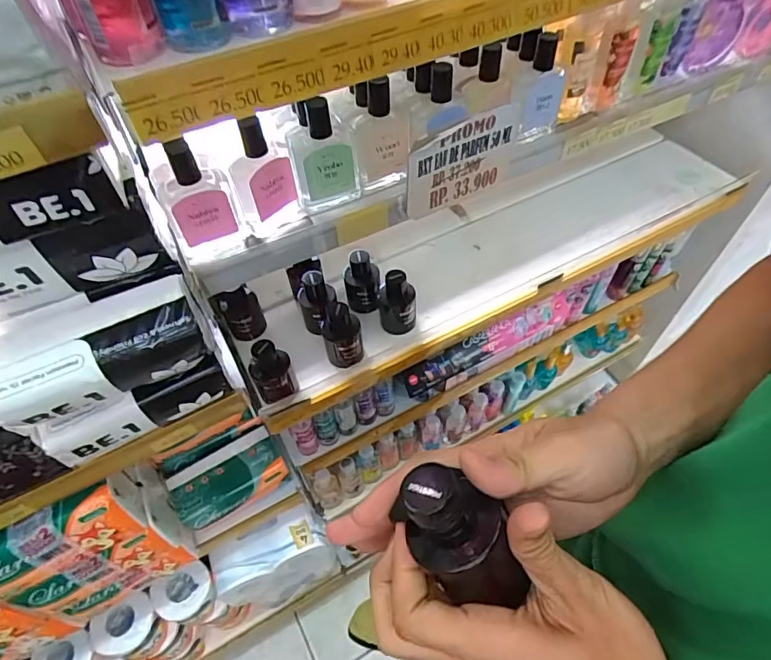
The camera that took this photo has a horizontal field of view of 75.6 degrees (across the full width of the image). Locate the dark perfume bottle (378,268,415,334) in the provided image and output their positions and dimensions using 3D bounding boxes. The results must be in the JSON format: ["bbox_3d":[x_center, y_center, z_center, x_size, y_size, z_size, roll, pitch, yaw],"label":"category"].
[{"bbox_3d":[0.016,-0.039,0.679,0.050,0.089,0.045,-1,54,1],"label":"dark perfume bottle"}]

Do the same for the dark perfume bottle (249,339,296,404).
[{"bbox_3d":[-0.139,0.050,0.609,0.045,0.074,0.045,-15,55,-9],"label":"dark perfume bottle"}]

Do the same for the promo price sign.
[{"bbox_3d":[0.081,-0.169,0.506,0.132,0.101,0.007,-26,60,-14],"label":"promo price sign"}]

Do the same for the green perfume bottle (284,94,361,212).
[{"bbox_3d":[-0.061,-0.172,0.479,0.061,0.102,0.039,-16,55,-10],"label":"green perfume bottle"}]

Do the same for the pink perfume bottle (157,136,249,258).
[{"bbox_3d":[-0.167,-0.117,0.439,0.062,0.108,0.026,-20,56,-12],"label":"pink perfume bottle"}]

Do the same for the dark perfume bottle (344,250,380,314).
[{"bbox_3d":[-0.033,-0.071,0.704,0.048,0.089,0.046,-7,54,-3],"label":"dark perfume bottle"}]

